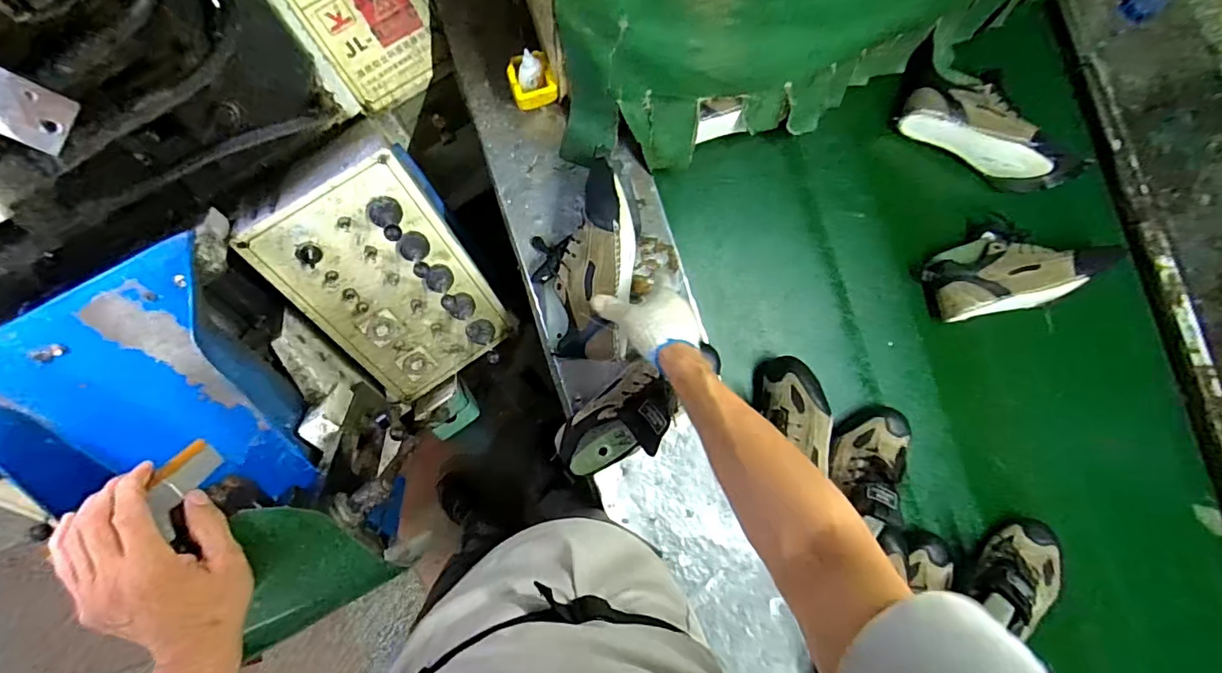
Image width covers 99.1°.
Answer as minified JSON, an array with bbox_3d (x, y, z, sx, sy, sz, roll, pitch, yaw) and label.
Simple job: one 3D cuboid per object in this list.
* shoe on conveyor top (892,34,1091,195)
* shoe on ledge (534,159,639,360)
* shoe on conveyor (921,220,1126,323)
[{"bbox_3d":[0.620,-0.347,0.863,0.341,0.107,0.126,22,85,-3],"label":"shoe on conveyor top"},{"bbox_3d":[-0.038,-0.104,0.732,0.135,0.085,0.259,15,97,-4],"label":"shoe on ledge"},{"bbox_3d":[0.671,-0.122,0.837,0.298,0.087,0.150,-10,88,-5],"label":"shoe on conveyor"}]

